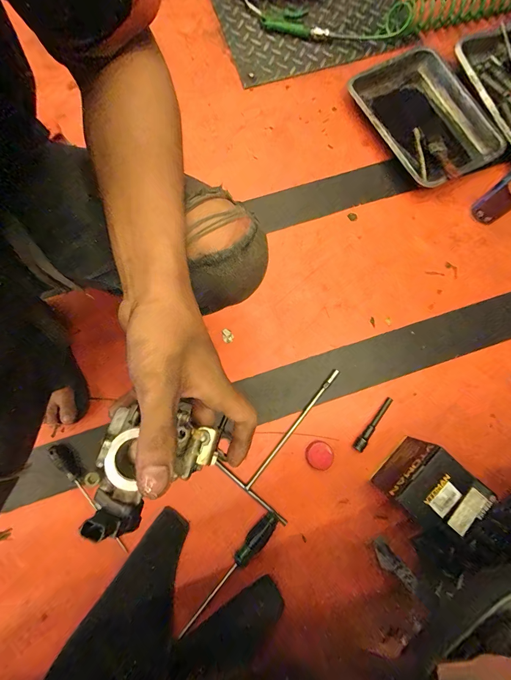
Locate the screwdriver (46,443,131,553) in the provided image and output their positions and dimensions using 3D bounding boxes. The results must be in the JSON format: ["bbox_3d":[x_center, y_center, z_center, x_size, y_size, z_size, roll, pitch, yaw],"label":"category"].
[{"bbox_3d":[-0.311,0.297,0.545,0.027,0.027,0.239,-40,82,-8],"label":"screwdriver"}]

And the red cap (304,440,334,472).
[{"bbox_3d":[0.127,0.230,0.567,0.053,0.004,0.055,0,79,-1],"label":"red cap"}]

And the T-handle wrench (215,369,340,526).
[{"bbox_3d":[0.082,0.187,0.579,0.169,0.016,0.300,39,81,6],"label":"T-handle wrench"}]

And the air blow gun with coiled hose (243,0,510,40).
[{"bbox_3d":[0.389,-0.916,0.762,0.804,0.060,0.219,-13,80,-3],"label":"air blow gun with coiled hose"}]

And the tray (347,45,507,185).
[{"bbox_3d":[0.410,-0.555,0.709,0.262,0.042,0.370,-29,81,-6],"label":"tray"}]

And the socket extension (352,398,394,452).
[{"bbox_3d":[0.239,0.169,0.579,0.020,0.014,0.127,37,81,6],"label":"socket extension"}]

